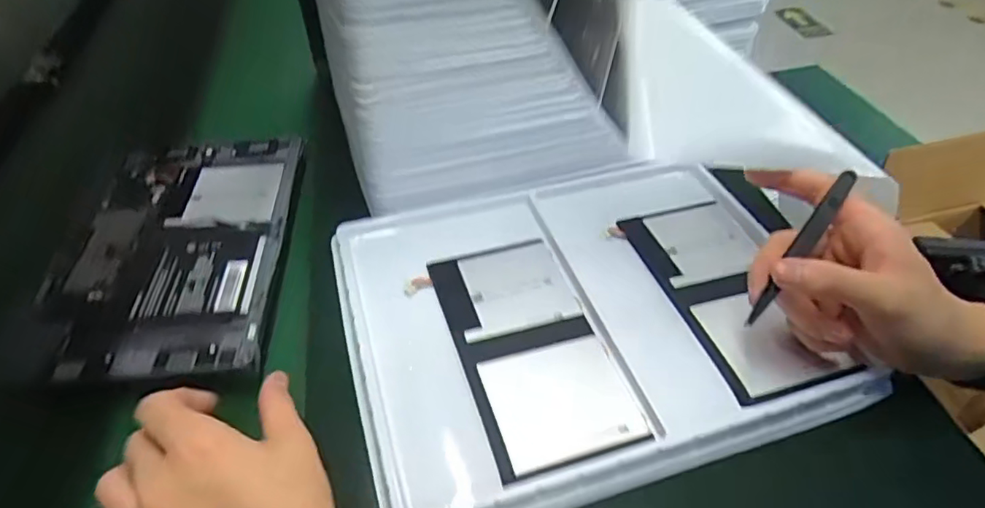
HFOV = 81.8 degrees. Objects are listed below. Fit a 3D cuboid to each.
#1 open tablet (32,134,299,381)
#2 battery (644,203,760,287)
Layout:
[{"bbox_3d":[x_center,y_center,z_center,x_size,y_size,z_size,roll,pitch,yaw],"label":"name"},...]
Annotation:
[{"bbox_3d":[-0.238,-0.012,0.433,0.159,0.011,0.247,-2,46,-3],"label":"open tablet"},{"bbox_3d":[0.162,-0.011,0.445,0.071,0.007,0.072,-13,50,-7],"label":"battery"}]

